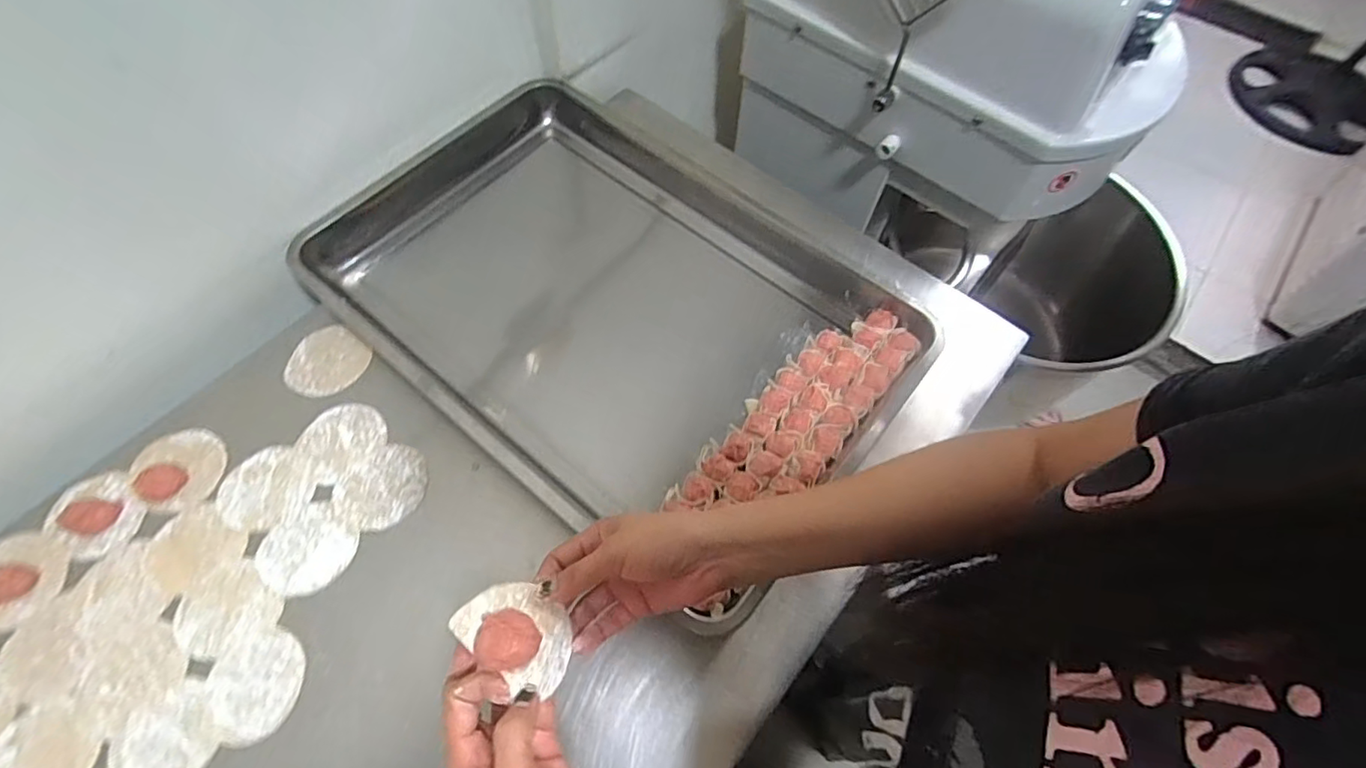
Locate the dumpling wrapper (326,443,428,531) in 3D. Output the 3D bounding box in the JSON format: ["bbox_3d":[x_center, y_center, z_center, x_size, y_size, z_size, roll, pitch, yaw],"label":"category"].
[{"bbox_3d":[-0.284,0.097,0.550,0.086,0.004,0.074,-27,68,-16],"label":"dumpling wrapper"}]

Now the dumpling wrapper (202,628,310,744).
[{"bbox_3d":[-0.345,0.240,0.471,0.071,0.004,0.081,6,63,0],"label":"dumpling wrapper"}]

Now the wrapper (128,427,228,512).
[{"bbox_3d":[-0.473,0.074,0.548,0.073,0.021,0.086,-33,70,-18],"label":"wrapper"}]

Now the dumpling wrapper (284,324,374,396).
[{"bbox_3d":[-0.370,-0.023,0.607,0.076,0.004,0.076,1,63,-2],"label":"dumpling wrapper"}]

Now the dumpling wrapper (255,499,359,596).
[{"bbox_3d":[-0.334,0.148,0.519,0.075,0.004,0.072,1,63,-2],"label":"dumpling wrapper"}]

